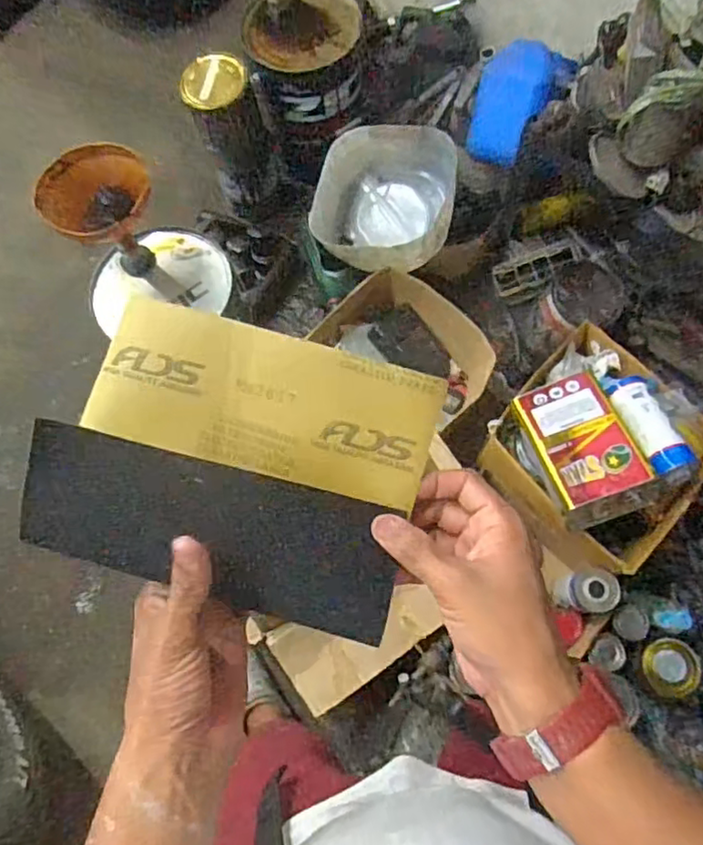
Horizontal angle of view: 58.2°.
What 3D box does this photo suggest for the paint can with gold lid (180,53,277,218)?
[{"bbox_3d":[-0.287,-0.695,1.545,0.156,0.351,0.156,-1,71,2],"label":"paint can with gold lid"}]

